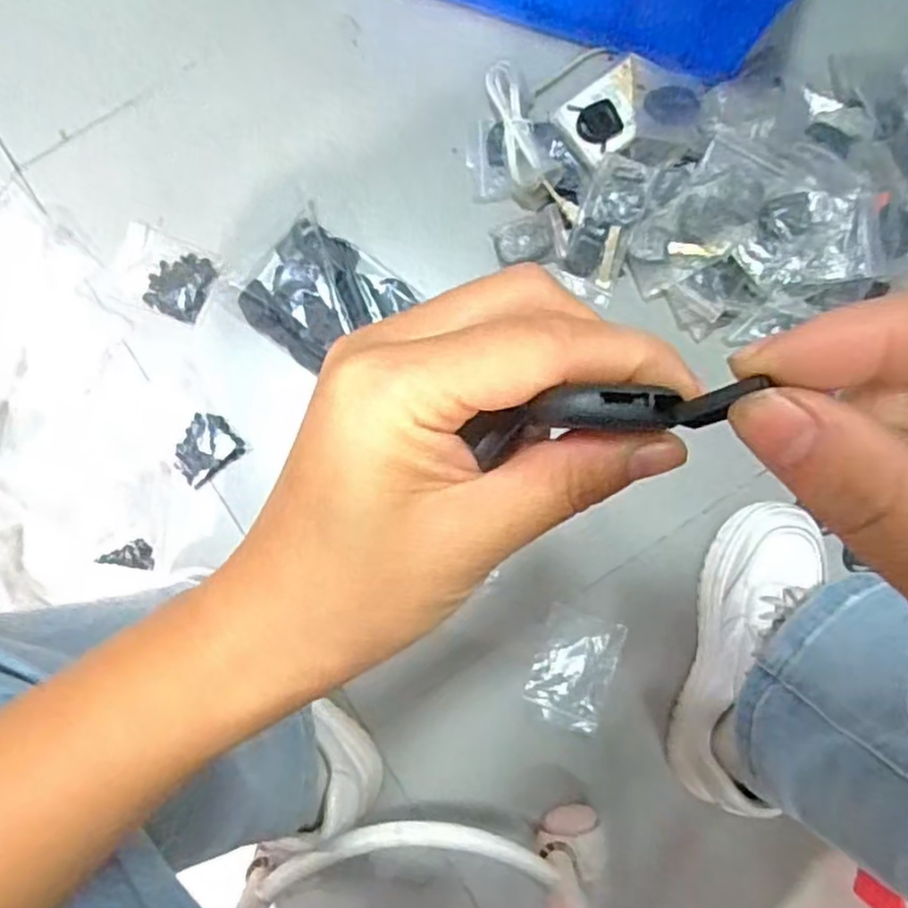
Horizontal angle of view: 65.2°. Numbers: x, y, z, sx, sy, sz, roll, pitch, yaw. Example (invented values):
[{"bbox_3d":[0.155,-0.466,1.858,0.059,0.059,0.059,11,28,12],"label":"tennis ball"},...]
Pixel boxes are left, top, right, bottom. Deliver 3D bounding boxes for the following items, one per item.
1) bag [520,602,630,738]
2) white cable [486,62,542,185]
[{"bbox_3d":[0.106,0.189,0.621,0.067,0.009,0.098,18,86,1],"label":"bag"},{"bbox_3d":[0.053,-0.297,0.637,0.026,0.018,0.118,-14,86,-1],"label":"white cable"}]

